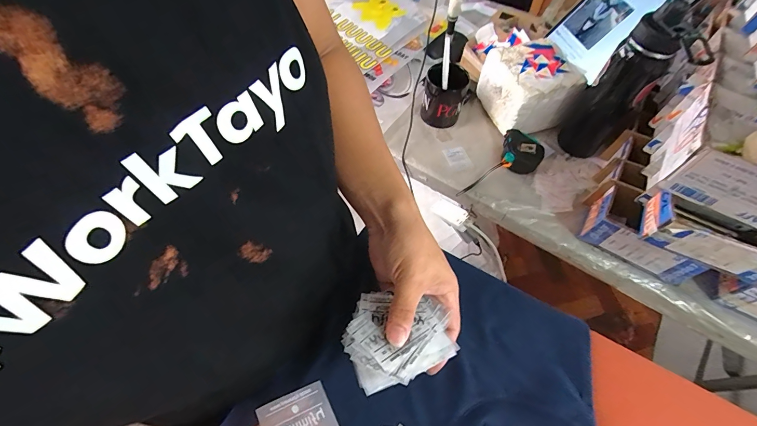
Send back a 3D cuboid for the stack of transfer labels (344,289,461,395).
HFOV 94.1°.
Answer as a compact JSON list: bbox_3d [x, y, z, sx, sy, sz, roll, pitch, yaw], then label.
[{"bbox_3d":[0.015,0.104,0.314,0.093,0.023,0.083,-23,64,-15],"label":"stack of transfer labels"}]

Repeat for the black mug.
[{"bbox_3d":[0.133,-0.233,0.698,0.095,0.090,0.096,12,61,5],"label":"black mug"}]

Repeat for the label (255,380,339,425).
[{"bbox_3d":[-0.067,0.182,0.299,0.064,0.004,0.056,-28,76,4],"label":"label"}]

